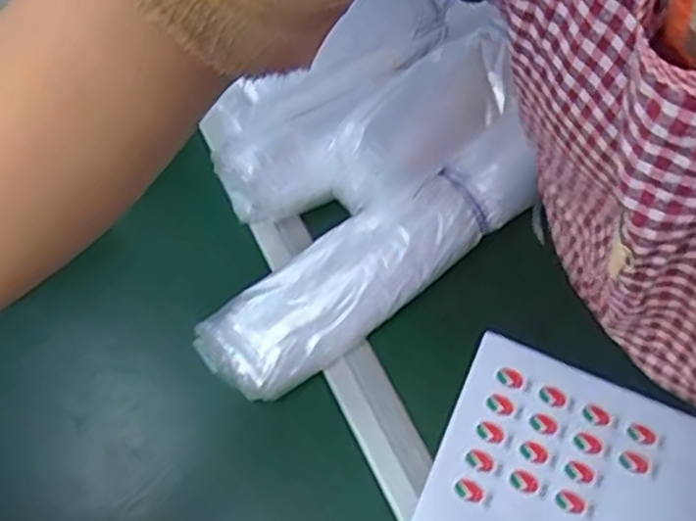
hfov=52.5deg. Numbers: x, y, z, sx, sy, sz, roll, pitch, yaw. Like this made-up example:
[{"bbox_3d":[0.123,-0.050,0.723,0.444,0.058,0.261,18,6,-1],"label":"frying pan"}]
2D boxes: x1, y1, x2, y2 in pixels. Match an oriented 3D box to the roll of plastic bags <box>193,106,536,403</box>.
[{"bbox_3d":[0.029,-0.003,0.534,0.295,0.054,0.076,-34,67,-15],"label":"roll of plastic bags"}]

